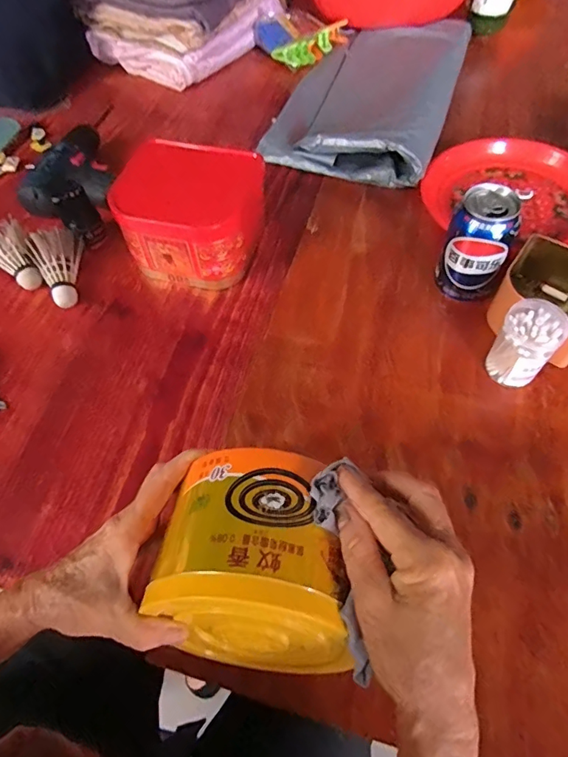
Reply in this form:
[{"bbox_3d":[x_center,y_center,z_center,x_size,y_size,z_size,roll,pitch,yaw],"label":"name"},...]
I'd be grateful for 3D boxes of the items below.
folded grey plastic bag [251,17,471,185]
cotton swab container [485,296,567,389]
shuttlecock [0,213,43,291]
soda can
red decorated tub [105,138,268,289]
[{"bbox_3d":[0.140,-0.459,0.733,0.231,0.056,0.410,15,61,12],"label":"folded grey plastic bag"},{"bbox_3d":[0.230,-0.033,0.454,0.051,0.068,0.053,37,67,23],"label":"cotton swab container"},{"bbox_3d":[-0.321,-0.141,0.556,0.058,0.058,0.069,-36,63,-17],"label":"shuttlecock"},{"bbox_3d":[0.200,-0.135,0.496,0.064,0.114,0.058,24,63,17],"label":"soda can"},{"bbox_3d":[-0.106,-0.192,0.551,0.145,0.112,0.132,12,60,10],"label":"red decorated tub"}]

